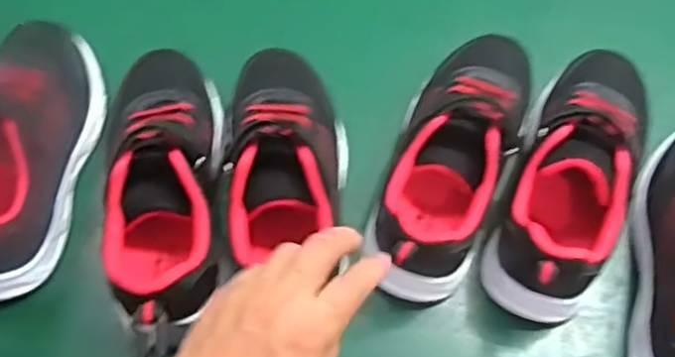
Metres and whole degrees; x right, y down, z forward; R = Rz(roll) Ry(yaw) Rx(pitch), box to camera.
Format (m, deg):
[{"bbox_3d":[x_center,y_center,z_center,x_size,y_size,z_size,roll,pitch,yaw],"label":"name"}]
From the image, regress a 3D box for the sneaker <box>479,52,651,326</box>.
[{"bbox_3d":[0.179,-0.010,0.505,0.082,0.087,0.233,23,61,14],"label":"sneaker"}]

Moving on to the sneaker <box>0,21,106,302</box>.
[{"bbox_3d":[-0.248,-0.030,0.510,0.086,0.081,0.234,4,58,2],"label":"sneaker"}]

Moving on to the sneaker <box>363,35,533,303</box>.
[{"bbox_3d":[0.086,-0.021,0.511,0.085,0.085,0.235,20,60,12],"label":"sneaker"}]

